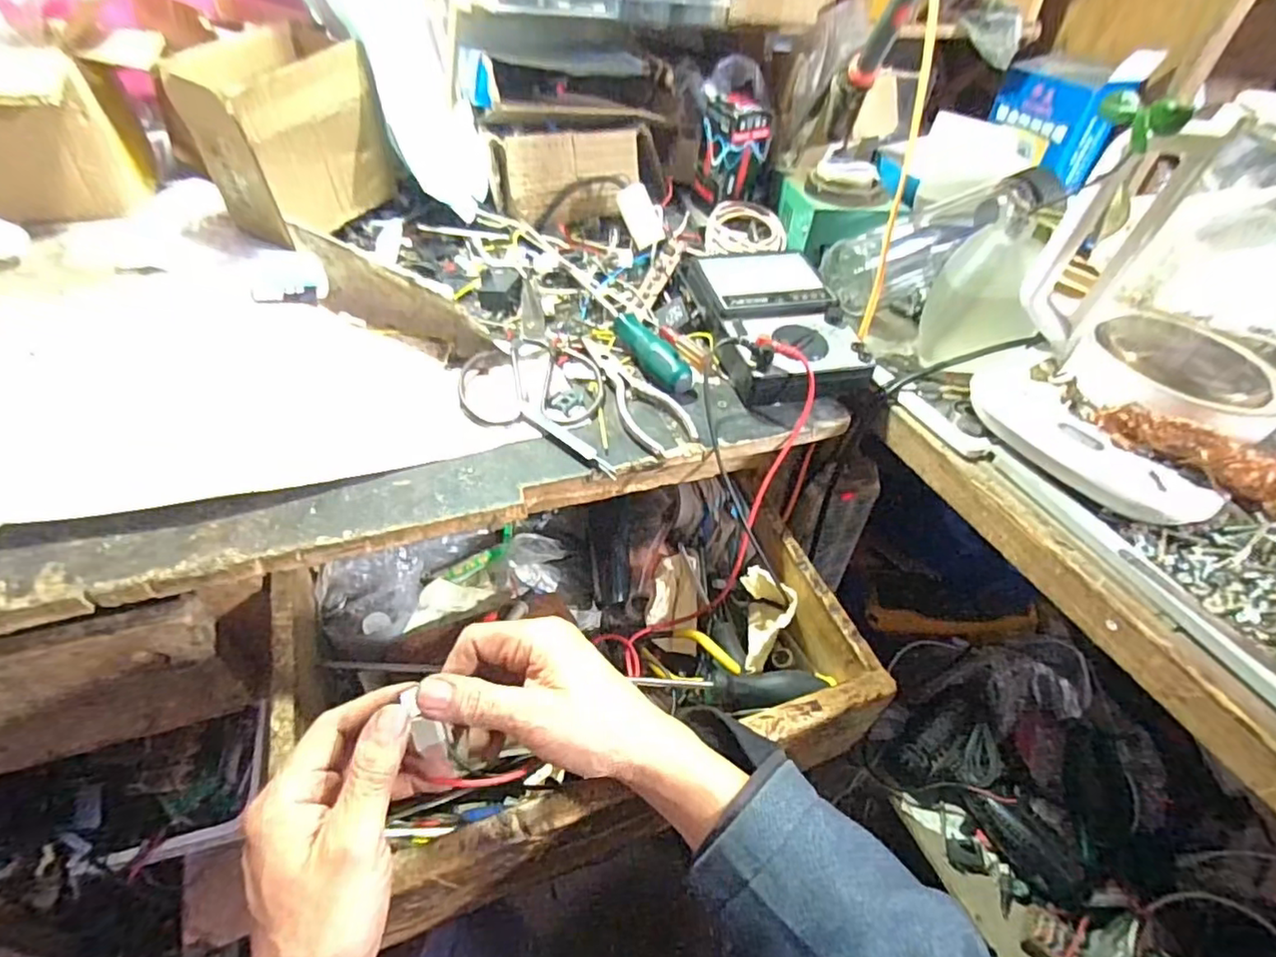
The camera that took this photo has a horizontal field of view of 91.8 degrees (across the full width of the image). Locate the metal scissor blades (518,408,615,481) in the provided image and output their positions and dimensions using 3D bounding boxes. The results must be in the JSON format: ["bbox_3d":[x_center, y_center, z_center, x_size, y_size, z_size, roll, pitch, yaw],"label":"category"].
[{"bbox_3d":[-0.052,-0.028,0.455,0.095,0.008,0.013,34,50,25],"label":"metal scissor blades"}]

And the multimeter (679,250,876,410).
[{"bbox_3d":[0.119,-0.133,0.535,0.118,0.051,0.177,-8,46,-15],"label":"multimeter"}]

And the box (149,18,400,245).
[{"bbox_3d":[-0.341,-0.323,0.603,0.100,0.160,0.149,27,48,19],"label":"box"}]

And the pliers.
[{"bbox_3d":[-0.007,-0.070,0.495,0.043,0.013,0.144,-18,49,-24],"label":"pliers"}]

